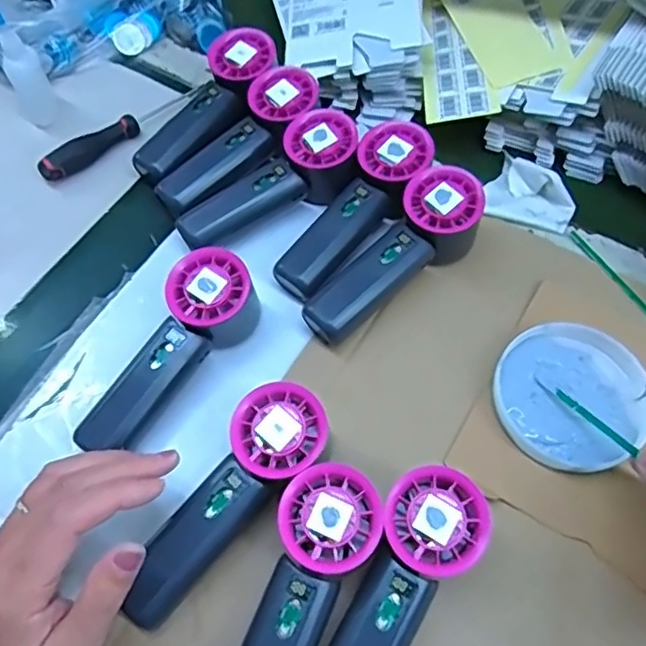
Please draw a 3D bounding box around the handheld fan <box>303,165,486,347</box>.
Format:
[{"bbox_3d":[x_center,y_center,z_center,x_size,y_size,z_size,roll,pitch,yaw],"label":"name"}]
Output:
[{"bbox_3d":[0.055,-0.044,0.434,0.053,0.059,0.151,39,68,20],"label":"handheld fan"}]

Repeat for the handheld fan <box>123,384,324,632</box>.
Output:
[{"bbox_3d":[-0.059,0.103,0.357,0.147,0.056,0.051,-41,68,-20],"label":"handheld fan"}]

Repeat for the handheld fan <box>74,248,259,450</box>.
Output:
[{"bbox_3d":[-0.107,0.019,0.403,0.048,0.056,0.147,36,67,18],"label":"handheld fan"}]

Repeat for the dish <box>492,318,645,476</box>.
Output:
[{"bbox_3d":[0.169,0.048,0.405,0.102,0.019,0.098,0,61,0],"label":"dish"}]

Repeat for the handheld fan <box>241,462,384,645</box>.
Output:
[{"bbox_3d":[-0.012,0.159,0.327,0.053,0.055,0.151,16,62,9],"label":"handheld fan"}]

